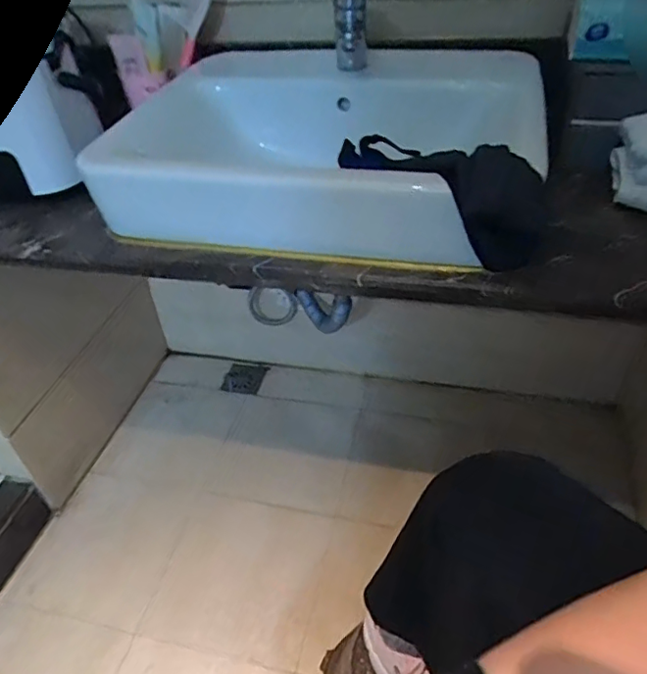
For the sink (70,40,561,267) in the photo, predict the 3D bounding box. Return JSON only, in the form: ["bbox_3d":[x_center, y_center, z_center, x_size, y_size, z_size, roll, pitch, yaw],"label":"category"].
[{"bbox_3d":[0.009,-0.261,0.743,0.513,0.164,0.396,11,38,16],"label":"sink"}]

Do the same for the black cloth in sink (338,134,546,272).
[{"bbox_3d":[0.127,-0.163,0.574,0.229,0.102,0.089,28,42,6],"label":"black cloth in sink"}]

